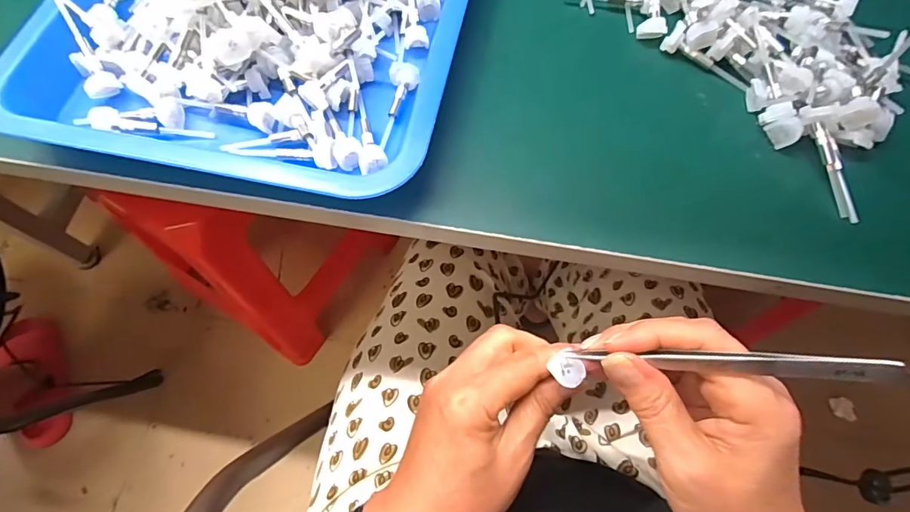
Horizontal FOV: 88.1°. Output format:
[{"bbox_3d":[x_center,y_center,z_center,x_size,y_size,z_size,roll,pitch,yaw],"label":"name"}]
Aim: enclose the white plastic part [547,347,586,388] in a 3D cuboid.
[{"bbox_3d":[0.061,0.059,0.249,0.014,0.006,0.020,-39,74,-14],"label":"white plastic part"}]

